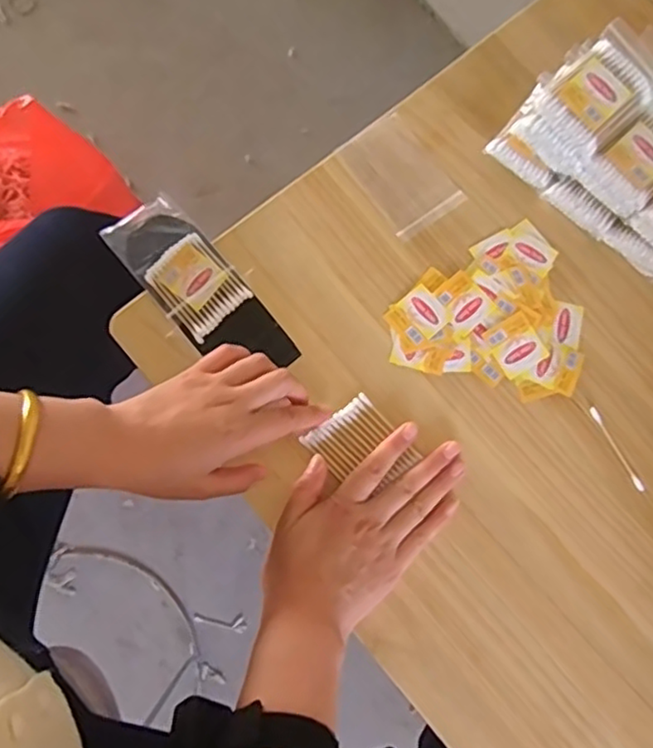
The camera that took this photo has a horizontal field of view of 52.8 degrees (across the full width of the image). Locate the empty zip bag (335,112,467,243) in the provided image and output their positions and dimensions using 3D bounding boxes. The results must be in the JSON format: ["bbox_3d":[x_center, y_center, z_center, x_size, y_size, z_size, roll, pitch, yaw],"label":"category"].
[{"bbox_3d":[0.063,-0.168,0.559,0.070,0.004,0.098,-36,86,-12],"label":"empty zip bag"}]

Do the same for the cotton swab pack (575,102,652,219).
[{"bbox_3d":[0.241,-0.163,0.510,0.072,0.029,0.054,-43,84,-11],"label":"cotton swab pack"}]

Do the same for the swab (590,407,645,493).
[{"bbox_3d":[0.227,0.059,0.514,0.007,0.004,0.072,-25,80,-6],"label":"swab"}]

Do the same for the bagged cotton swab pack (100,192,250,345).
[{"bbox_3d":[-0.119,-0.087,0.530,0.065,0.011,0.117,-40,82,-8],"label":"bagged cotton swab pack"}]

